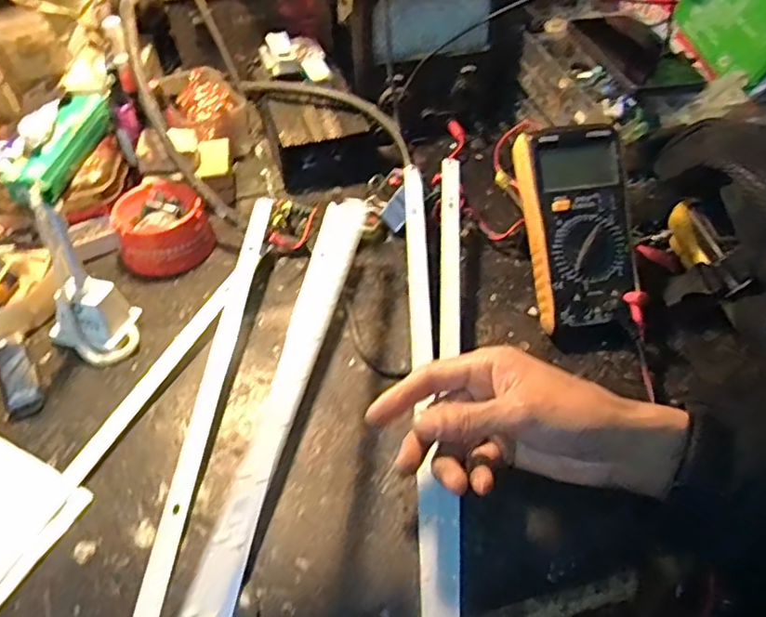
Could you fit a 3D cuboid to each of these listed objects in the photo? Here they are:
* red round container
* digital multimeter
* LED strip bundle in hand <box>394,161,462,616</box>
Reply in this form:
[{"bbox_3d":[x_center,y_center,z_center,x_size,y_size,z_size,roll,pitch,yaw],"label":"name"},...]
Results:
[{"bbox_3d":[-0.208,-0.078,0.567,0.084,0.037,0.098,-19,51,-18],"label":"red round container"},{"bbox_3d":[0.162,-0.059,0.492,0.081,0.030,0.181,-6,87,-7],"label":"digital multimeter"},{"bbox_3d":[0.035,0.103,0.426,0.055,0.045,0.576,2,53,1],"label":"LED strip bundle in hand"}]

